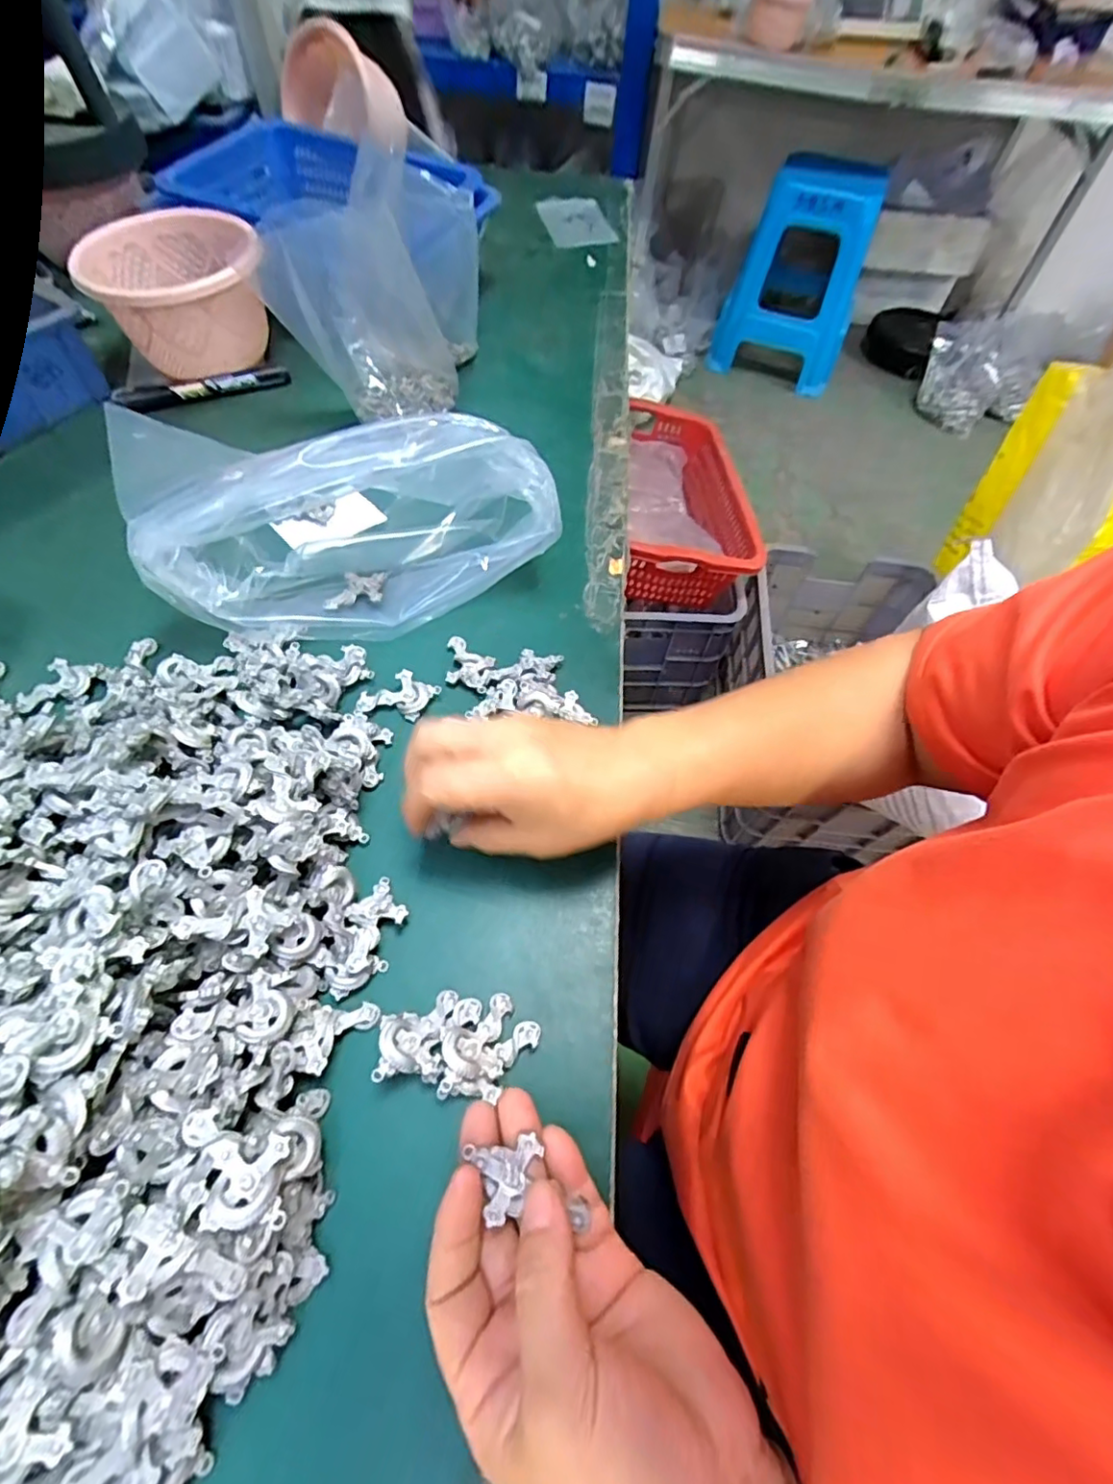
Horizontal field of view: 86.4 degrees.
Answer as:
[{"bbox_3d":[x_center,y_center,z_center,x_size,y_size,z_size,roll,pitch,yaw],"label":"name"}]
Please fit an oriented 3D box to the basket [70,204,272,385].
[{"bbox_3d":[-0.329,-0.389,0.527,0.143,0.085,0.136,-5,61,-7],"label":"basket"}]

